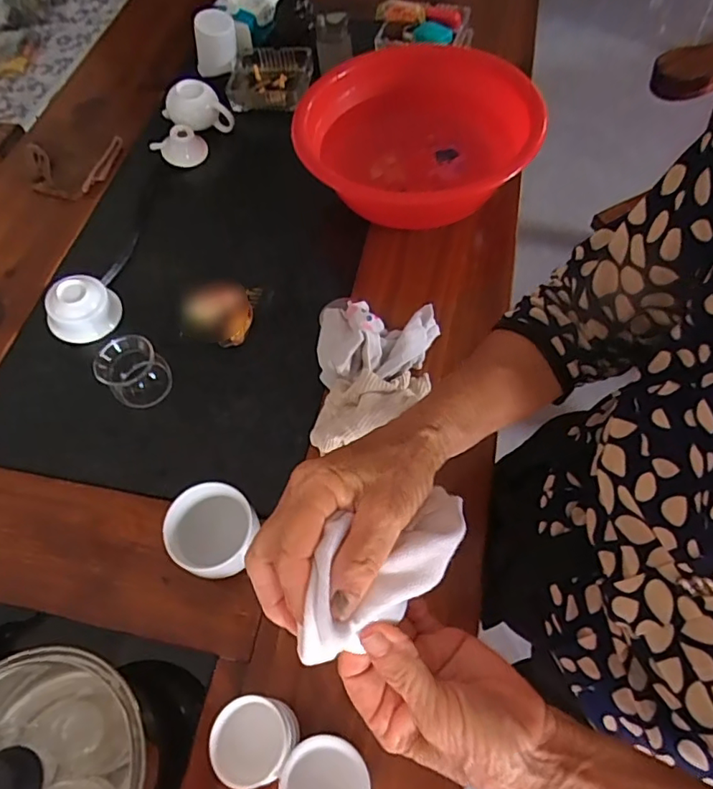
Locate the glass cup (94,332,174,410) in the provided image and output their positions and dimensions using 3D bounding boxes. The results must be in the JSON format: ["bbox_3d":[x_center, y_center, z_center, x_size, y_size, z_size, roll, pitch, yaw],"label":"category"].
[{"bbox_3d":[-0.244,-0.025,0.596,0.066,0.056,0.059,-31,64,-13],"label":"glass cup"}]

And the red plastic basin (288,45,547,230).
[{"bbox_3d":[0.069,-0.327,0.716,0.260,0.102,0.281,-2,61,3],"label":"red plastic basin"}]

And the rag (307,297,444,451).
[{"bbox_3d":[0.016,-0.020,0.574,0.130,0.062,0.189,4,62,6],"label":"rag"}]

